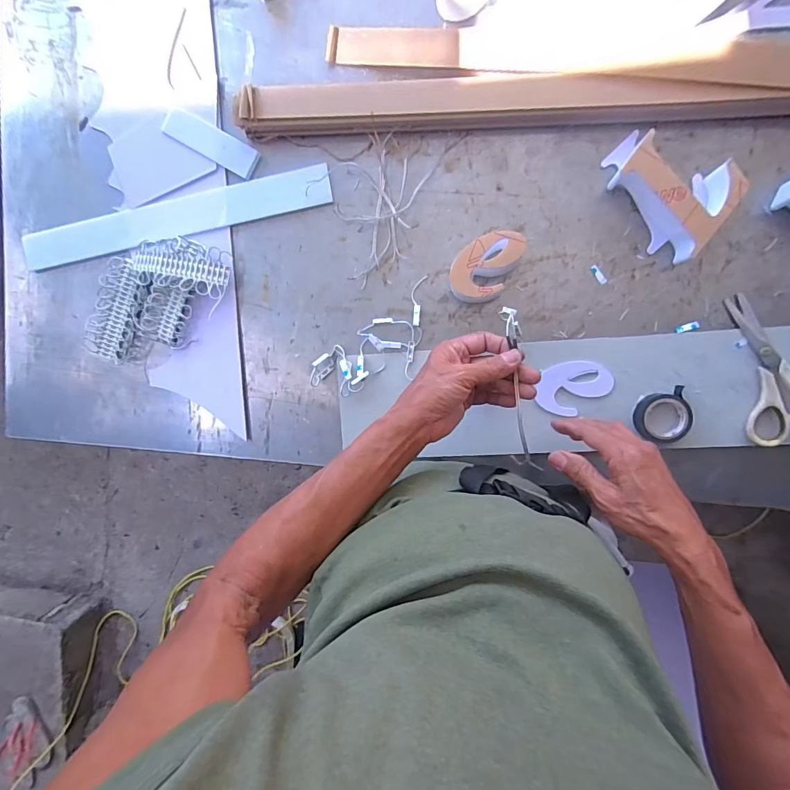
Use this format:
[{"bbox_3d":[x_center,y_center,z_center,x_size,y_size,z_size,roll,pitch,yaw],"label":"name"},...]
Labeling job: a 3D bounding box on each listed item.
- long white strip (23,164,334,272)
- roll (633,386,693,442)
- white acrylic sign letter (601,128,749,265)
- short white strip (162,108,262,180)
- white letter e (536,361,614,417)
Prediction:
[{"bbox_3d":[-0.300,-0.235,0.570,0.435,0.010,0.055,-10,91,6],"label":"long white strip"},{"bbox_3d":[0.318,0.027,0.504,0.063,0.023,0.059,1,94,8],"label":"roll"},{"bbox_3d":[0.305,-0.233,0.476,0.144,0.047,0.094,44,98,3],"label":"white acrylic sign letter"},{"bbox_3d":[-0.243,-0.333,0.555,0.133,0.005,0.038,30,97,5],"label":"short white strip"},{"bbox_3d":[0.220,-0.012,0.521,0.087,0.009,0.062,-28,90,9],"label":"white letter e"}]

